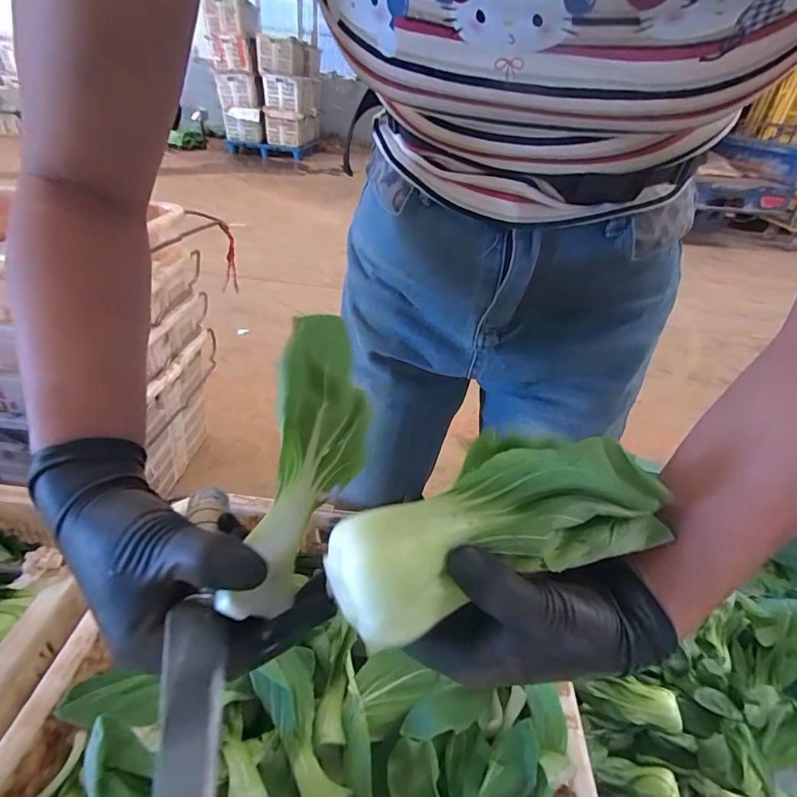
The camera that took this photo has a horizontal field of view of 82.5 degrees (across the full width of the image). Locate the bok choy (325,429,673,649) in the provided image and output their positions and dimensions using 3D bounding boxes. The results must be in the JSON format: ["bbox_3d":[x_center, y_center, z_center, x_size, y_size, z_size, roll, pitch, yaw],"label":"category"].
[{"bbox_3d":[0.050,0.052,0.206,0.162,0.051,0.050,-11,39,-19],"label":"bok choy"}]

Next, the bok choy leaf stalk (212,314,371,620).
[{"bbox_3d":[-0.050,0.020,0.273,0.056,0.038,0.201,6,50,-2],"label":"bok choy leaf stalk"}]

